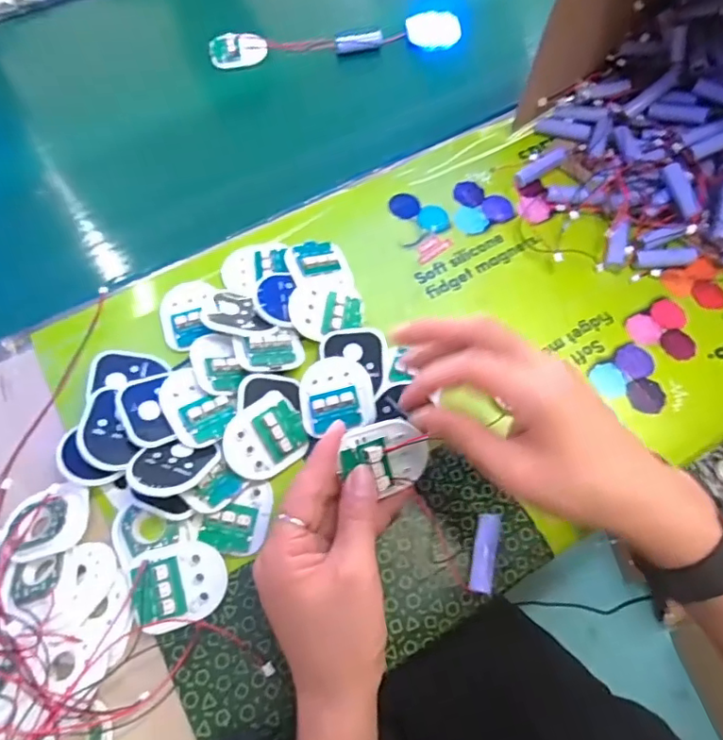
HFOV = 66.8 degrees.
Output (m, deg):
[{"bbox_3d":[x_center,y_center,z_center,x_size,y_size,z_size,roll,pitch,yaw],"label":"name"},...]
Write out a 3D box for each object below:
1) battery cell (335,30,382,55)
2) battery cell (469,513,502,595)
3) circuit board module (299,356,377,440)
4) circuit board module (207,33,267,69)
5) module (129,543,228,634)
[{"bbox_3d":[-0.003,-0.353,0.586,0.051,0.016,0.015,-12,65,-6],"label":"battery cell"},{"bbox_3d":[0.081,0.120,0.360,0.017,0.012,0.050,13,65,5],"label":"battery cell"},{"bbox_3d":[-0.018,0.015,0.389,0.052,0.012,0.057,-11,65,-6],"label":"circuit board module"},{"bbox_3d":[-0.131,-0.339,0.581,0.057,0.015,0.034,-25,67,-12],"label":"circuit board module"},{"bbox_3d":[-0.115,0.136,0.344,0.056,0.014,0.048,-12,65,-7],"label":"module"}]

